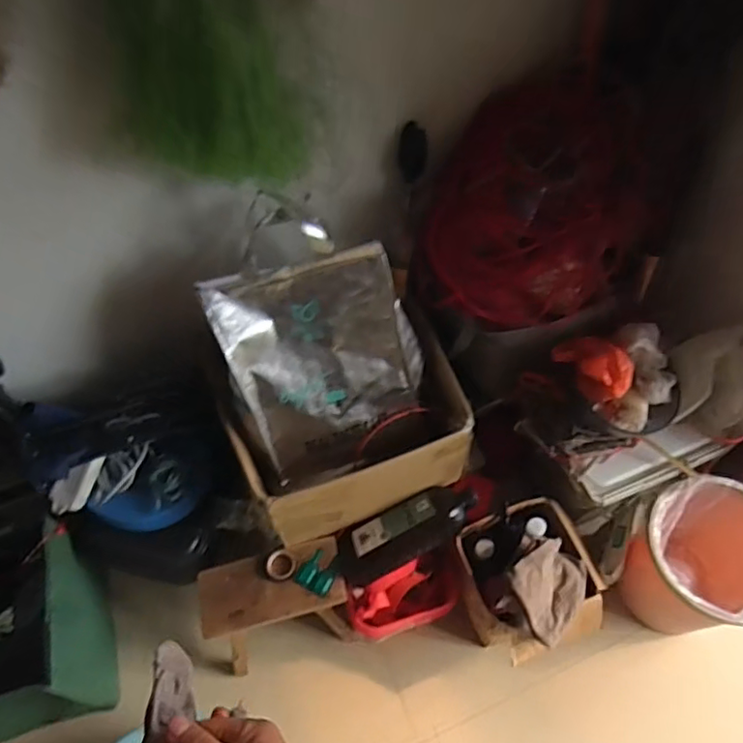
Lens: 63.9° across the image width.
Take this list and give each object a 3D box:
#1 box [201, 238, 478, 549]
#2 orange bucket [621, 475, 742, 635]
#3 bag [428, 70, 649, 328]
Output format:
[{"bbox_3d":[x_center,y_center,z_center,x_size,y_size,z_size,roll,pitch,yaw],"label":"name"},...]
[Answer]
[{"bbox_3d":[-0.043,0.047,1.015,0.383,0.413,0.283,-17,59,-10],"label":"box"},{"bbox_3d":[0.610,0.367,1.128,0.243,0.264,0.236,0,57,1],"label":"orange bucket"},{"bbox_3d":[0.255,-0.290,1.003,0.309,0.257,0.320,-6,57,-3],"label":"bag"}]

